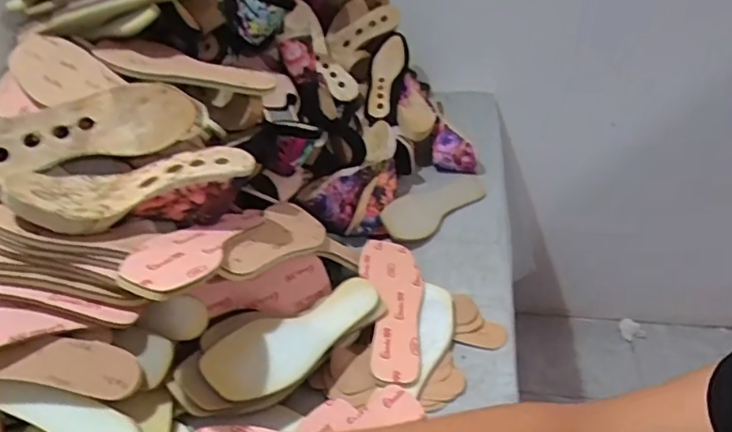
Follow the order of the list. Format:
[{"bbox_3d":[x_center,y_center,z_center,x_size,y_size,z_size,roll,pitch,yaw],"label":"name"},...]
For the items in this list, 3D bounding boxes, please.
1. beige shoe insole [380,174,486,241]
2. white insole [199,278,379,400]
[{"bbox_3d":[0.122,-0.023,0.984,0.083,0.021,0.247,38,43,24],"label":"beige shoe insole"},{"bbox_3d":[-0.075,0.145,0.677,0.237,0.014,0.085,-18,68,-35],"label":"white insole"}]

